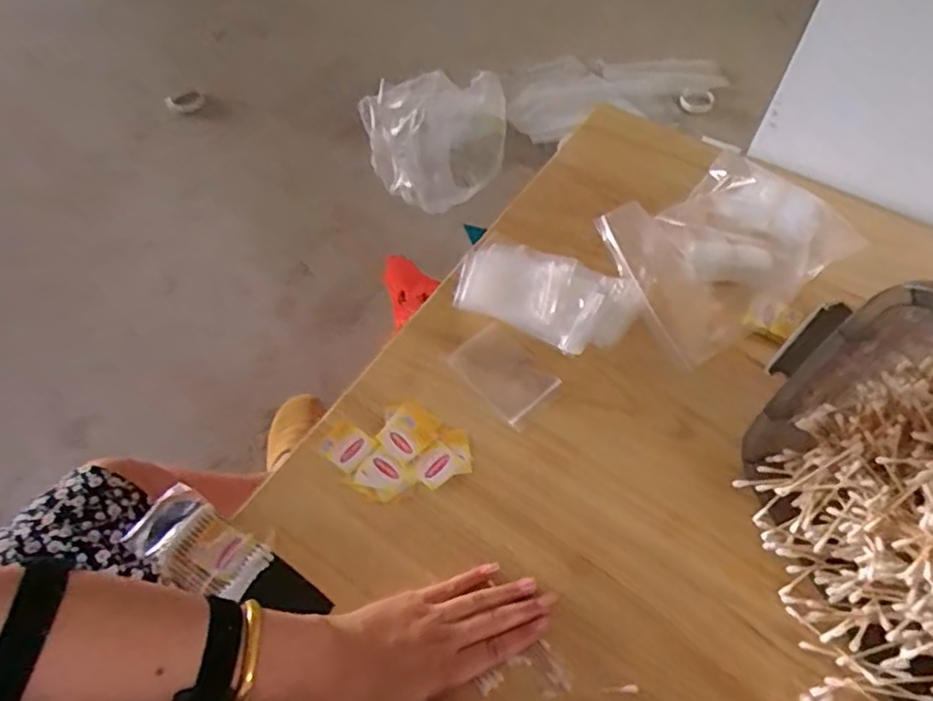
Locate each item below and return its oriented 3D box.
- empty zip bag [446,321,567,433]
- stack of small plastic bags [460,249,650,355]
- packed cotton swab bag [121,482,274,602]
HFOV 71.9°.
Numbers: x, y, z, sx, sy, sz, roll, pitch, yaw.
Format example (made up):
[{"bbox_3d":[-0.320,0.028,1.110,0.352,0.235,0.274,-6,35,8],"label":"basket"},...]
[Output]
[{"bbox_3d":[0.038,0.022,0.619,0.065,0.007,0.102,-41,69,-10],"label":"empty zip bag"},{"bbox_3d":[0.080,-0.058,0.644,0.178,0.022,0.100,19,60,12],"label":"stack of small plastic bags"},{"bbox_3d":[-0.221,0.160,0.525,0.113,0.013,0.062,30,62,17],"label":"packed cotton swab bag"}]

